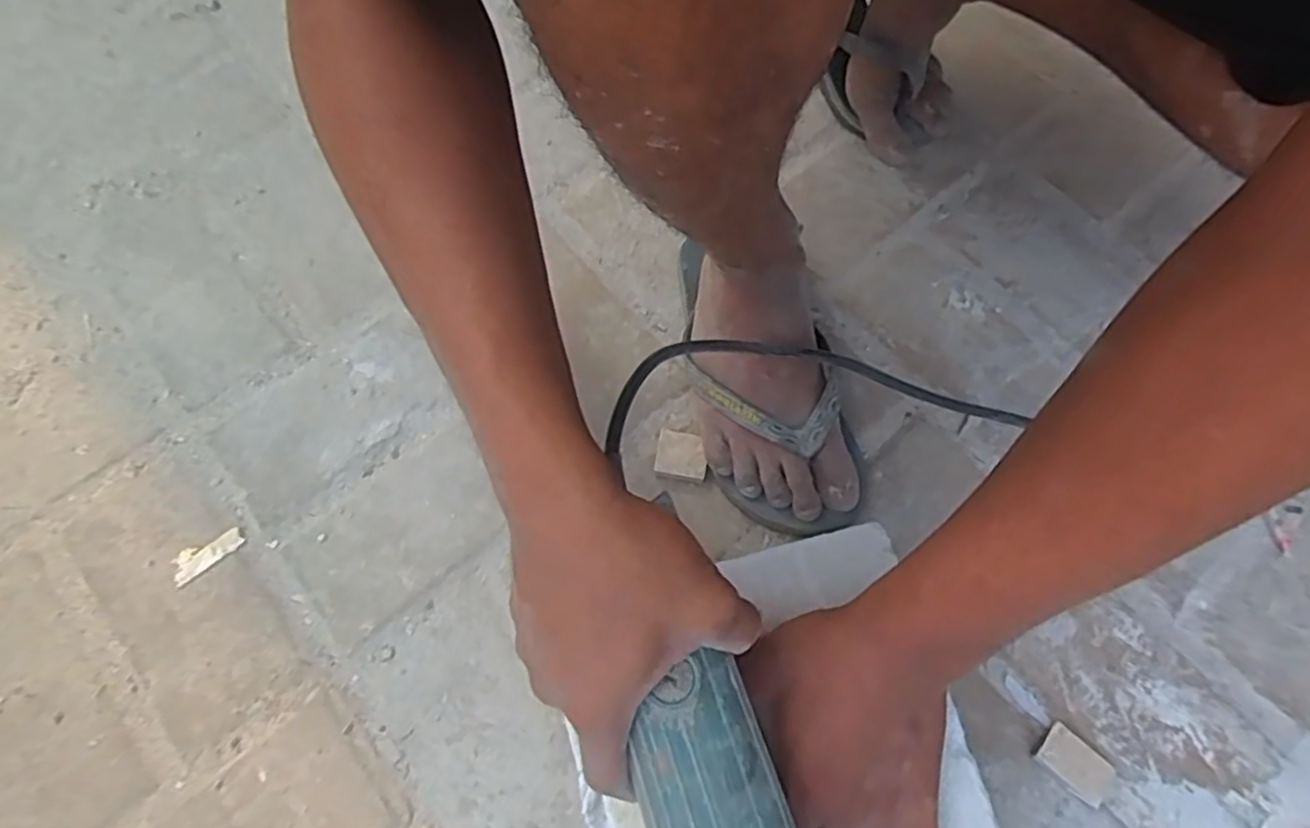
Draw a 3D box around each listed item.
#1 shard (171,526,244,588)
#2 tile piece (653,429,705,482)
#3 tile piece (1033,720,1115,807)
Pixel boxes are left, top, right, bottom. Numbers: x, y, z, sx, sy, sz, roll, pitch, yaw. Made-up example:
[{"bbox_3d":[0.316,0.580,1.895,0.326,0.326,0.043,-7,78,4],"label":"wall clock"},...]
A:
[{"bbox_3d":[-0.309,0.095,0.488,0.049,0.004,0.020,-37,72,-14],"label":"shard"},{"bbox_3d":[0.019,0.029,0.501,0.035,0.013,0.034,10,68,4],"label":"tile piece"},{"bbox_3d":[0.251,0.209,0.425,0.042,0.013,0.029,40,73,15],"label":"tile piece"}]

